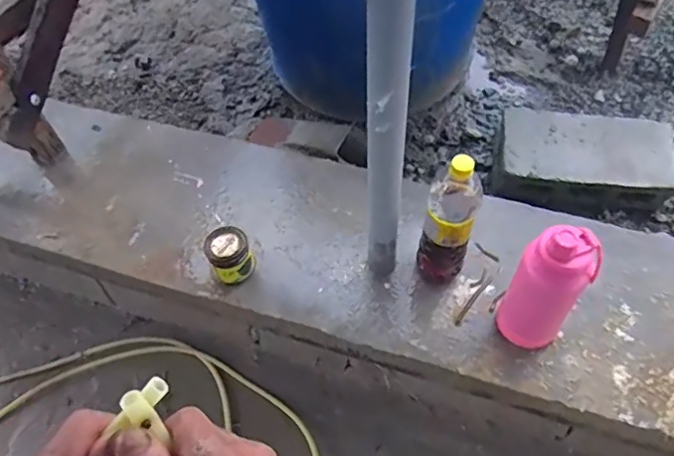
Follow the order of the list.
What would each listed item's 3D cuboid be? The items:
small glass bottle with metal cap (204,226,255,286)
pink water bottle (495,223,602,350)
[{"bbox_3d":[-0.181,0.049,0.973,0.072,0.100,0.072,-27,58,-15],"label":"small glass bottle with metal cap"},{"bbox_3d":[0.293,0.091,0.816,0.094,0.260,0.084,30,62,21],"label":"pink water bottle"}]

